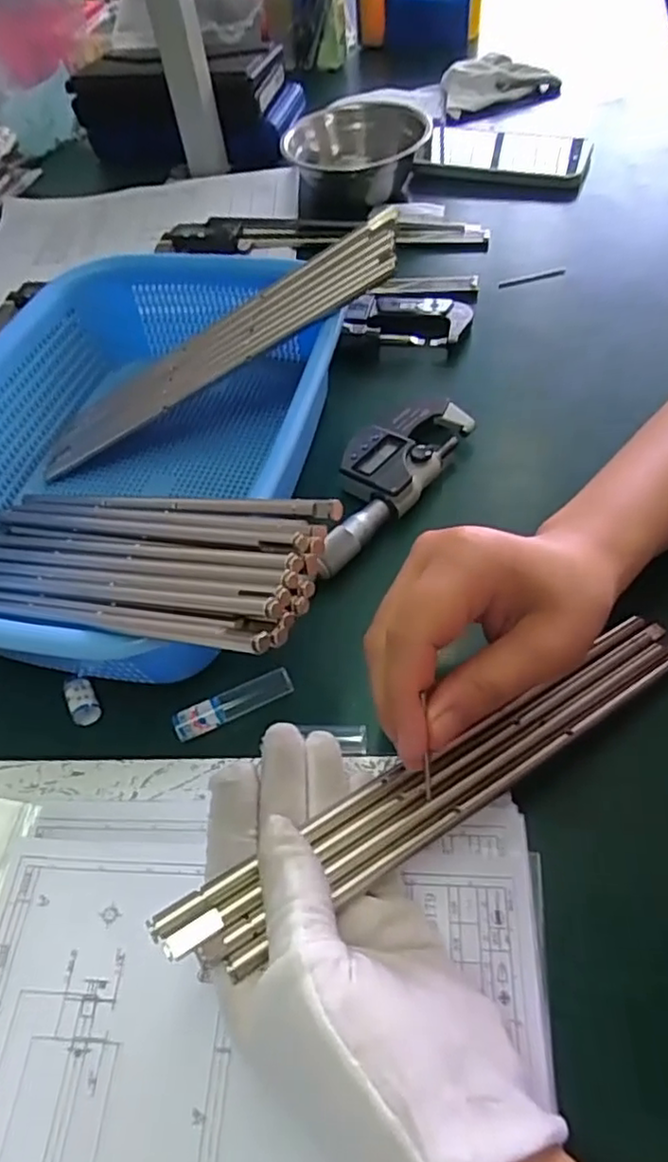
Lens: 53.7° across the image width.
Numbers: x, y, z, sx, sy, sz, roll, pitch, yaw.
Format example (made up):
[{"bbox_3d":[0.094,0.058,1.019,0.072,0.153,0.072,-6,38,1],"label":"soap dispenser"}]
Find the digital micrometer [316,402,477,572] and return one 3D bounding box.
[{"bbox_3d":[0.027,-0.061,0.377,0.052,0.020,0.135,28,62,24],"label":"digital micrometer"}]

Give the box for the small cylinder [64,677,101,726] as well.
[{"bbox_3d":[-0.123,0.059,0.324,0.014,0.017,0.018,-23,55,-10],"label":"small cylinder"}]

